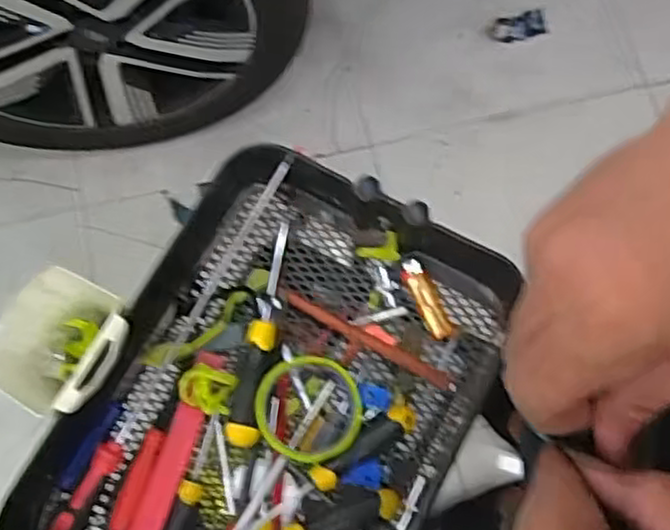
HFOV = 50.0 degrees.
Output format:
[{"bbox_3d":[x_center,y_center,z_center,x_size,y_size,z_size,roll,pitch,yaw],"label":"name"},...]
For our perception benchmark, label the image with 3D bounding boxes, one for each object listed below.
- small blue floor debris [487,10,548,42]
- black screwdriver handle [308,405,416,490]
[{"bbox_3d":[0.404,-0.522,1.579,0.132,0.022,0.059,-22,75,-5],"label":"small blue floor debris"},{"bbox_3d":[0.025,0.158,0.631,0.105,0.030,0.028,-32,76,-7],"label":"black screwdriver handle"}]

